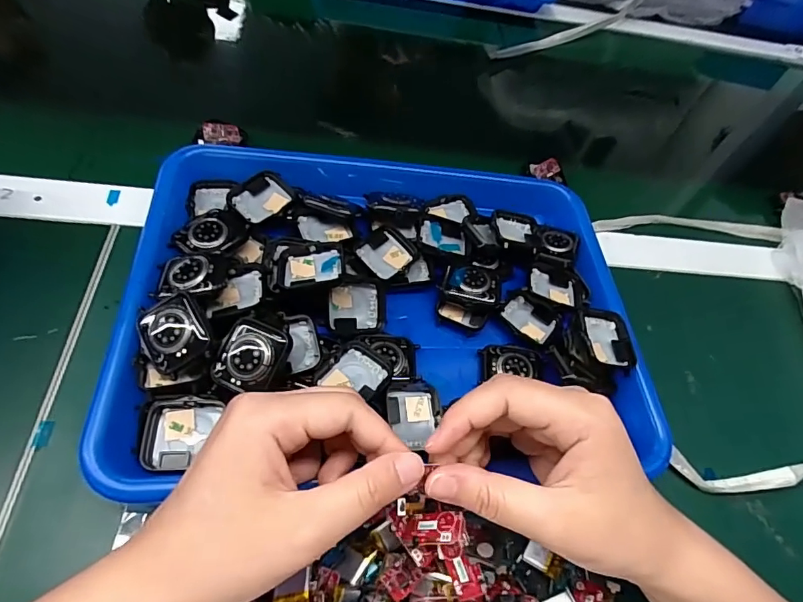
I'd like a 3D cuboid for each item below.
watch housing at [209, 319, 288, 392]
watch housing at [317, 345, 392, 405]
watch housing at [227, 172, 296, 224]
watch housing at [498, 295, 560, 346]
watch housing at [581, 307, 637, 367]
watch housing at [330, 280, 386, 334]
[{"bbox_3d":[-0.083,0.031,0.255,0.032,0.006,0.038,22,77,7],"label":"watch housing"},{"bbox_3d":[-0.025,0.044,0.279,0.035,0.007,0.033,28,56,7],"label":"watch housing"},{"bbox_3d":[-0.101,-0.073,0.336,0.034,0.013,0.042,42,59,16],"label":"watch housing"},{"bbox_3d":[0.091,0.013,0.331,0.039,0.010,0.034,31,57,9],"label":"watch housing"},{"bbox_3d":[0.138,0.023,0.312,0.035,0.011,0.041,8,56,-7],"label":"watch housing"},{"bbox_3d":[-0.027,0.004,0.303,0.040,0.015,0.035,0,83,-27],"label":"watch housing"}]

